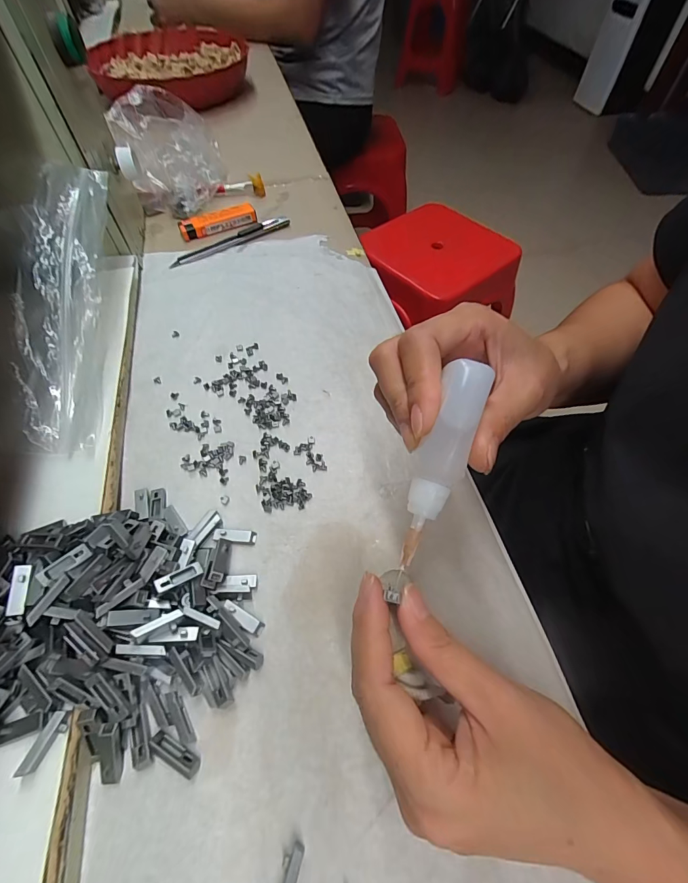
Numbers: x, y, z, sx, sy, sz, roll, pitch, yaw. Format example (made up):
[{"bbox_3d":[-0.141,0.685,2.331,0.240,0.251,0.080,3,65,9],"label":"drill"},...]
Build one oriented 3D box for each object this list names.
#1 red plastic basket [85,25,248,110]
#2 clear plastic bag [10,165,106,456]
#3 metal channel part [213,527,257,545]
[{"bbox_3d":[-0.265,-0.573,0.600,0.231,0.053,0.255,-16,58,-11],"label":"red plastic basket"},{"bbox_3d":[-0.185,-0.099,0.265,0.043,0.053,0.217,-4,80,-3],"label":"clear plastic bag"},{"bbox_3d":[-0.066,0.057,0.234,0.025,0.005,0.009,5,57,3],"label":"metal channel part"}]

